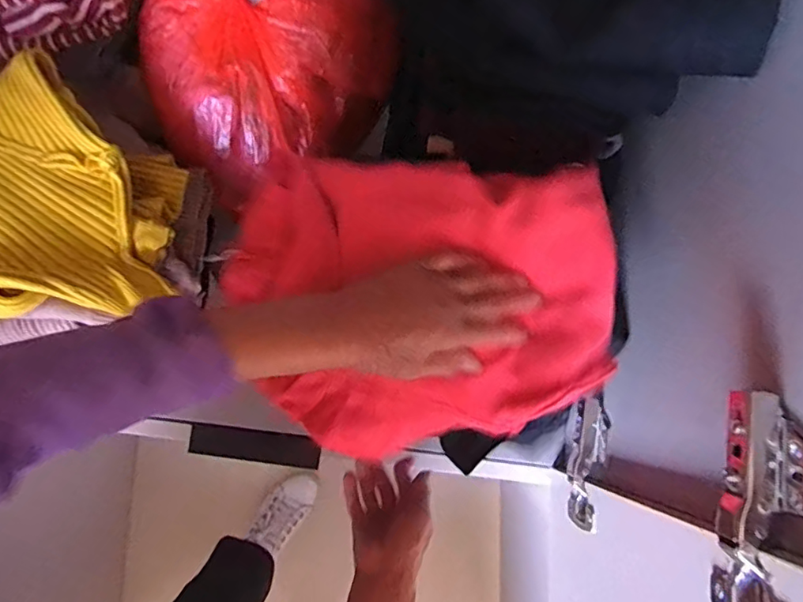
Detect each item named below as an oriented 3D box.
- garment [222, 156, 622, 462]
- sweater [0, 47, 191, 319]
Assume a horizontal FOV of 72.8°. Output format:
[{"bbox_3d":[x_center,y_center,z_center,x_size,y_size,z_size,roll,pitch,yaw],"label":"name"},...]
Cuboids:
[{"bbox_3d":[0.012,0.009,0.418,0.283,0.082,0.214,2,79,0],"label":"garment"},{"bbox_3d":[-0.346,-0.086,0.457,0.286,0.072,0.200,-1,79,-1],"label":"sweater"}]

